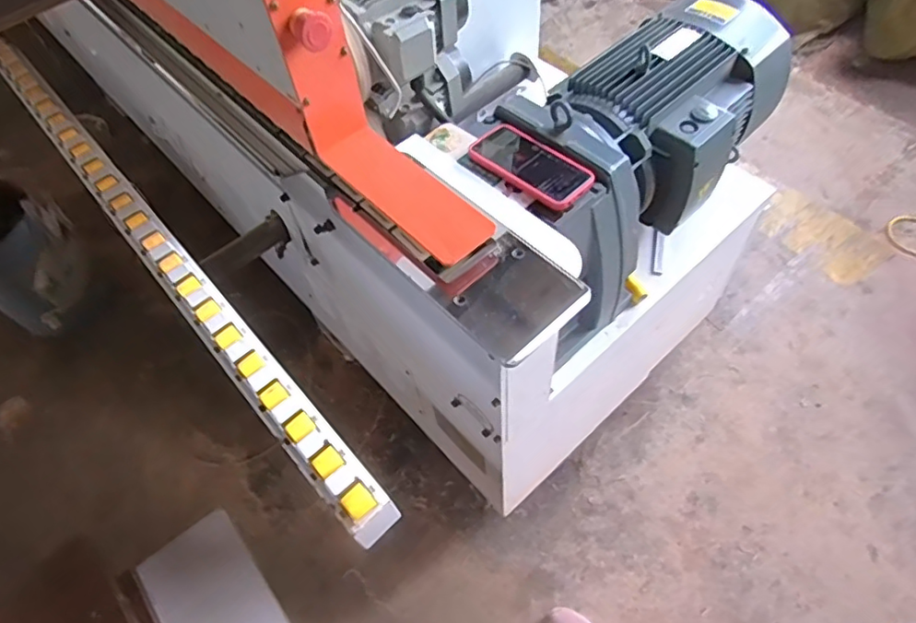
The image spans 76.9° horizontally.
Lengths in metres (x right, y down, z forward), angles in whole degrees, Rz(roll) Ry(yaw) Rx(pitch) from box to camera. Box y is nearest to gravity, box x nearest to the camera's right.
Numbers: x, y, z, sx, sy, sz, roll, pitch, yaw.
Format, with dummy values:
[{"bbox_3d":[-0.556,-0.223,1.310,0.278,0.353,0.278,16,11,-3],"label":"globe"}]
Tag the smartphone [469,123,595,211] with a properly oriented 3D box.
[{"bbox_3d":[0.094,-0.199,0.780,0.085,0.018,0.171,-38,61,-21],"label":"smartphone"}]

